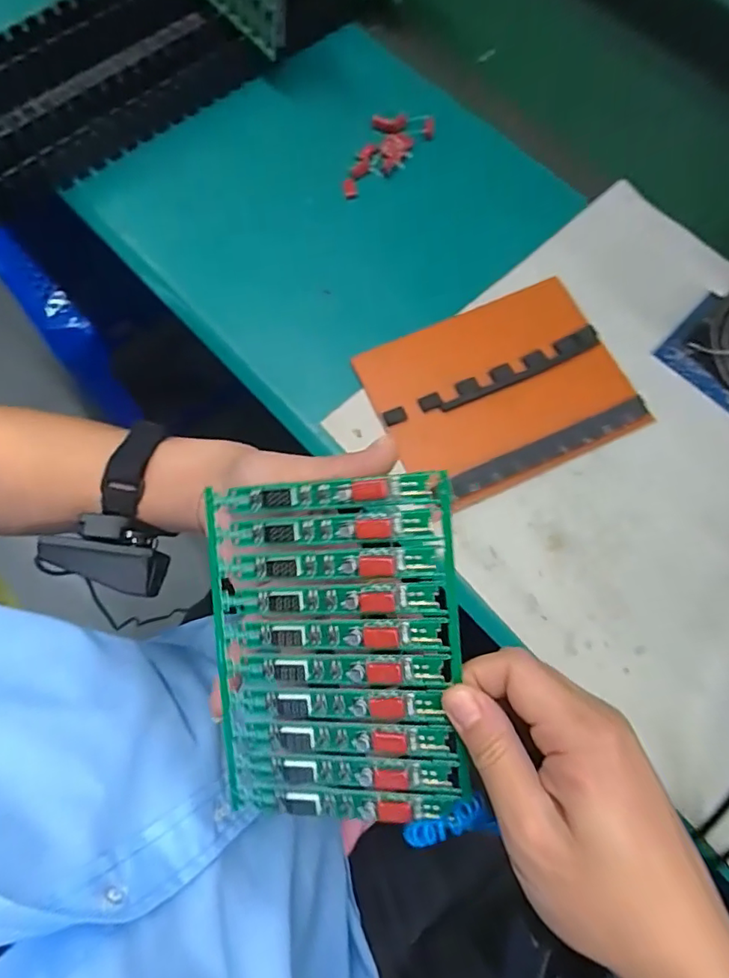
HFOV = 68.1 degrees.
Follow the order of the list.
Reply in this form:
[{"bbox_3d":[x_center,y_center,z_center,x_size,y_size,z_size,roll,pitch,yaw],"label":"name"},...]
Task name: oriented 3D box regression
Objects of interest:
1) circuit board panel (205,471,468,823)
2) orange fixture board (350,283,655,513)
[{"bbox_3d":[-0.016,0.078,0.258,0.117,0.006,0.157,-4,92,13],"label":"circuit board panel"},{"bbox_3d":[0.095,-0.069,0.375,0.166,0.009,0.130,-23,75,-7],"label":"orange fixture board"}]

